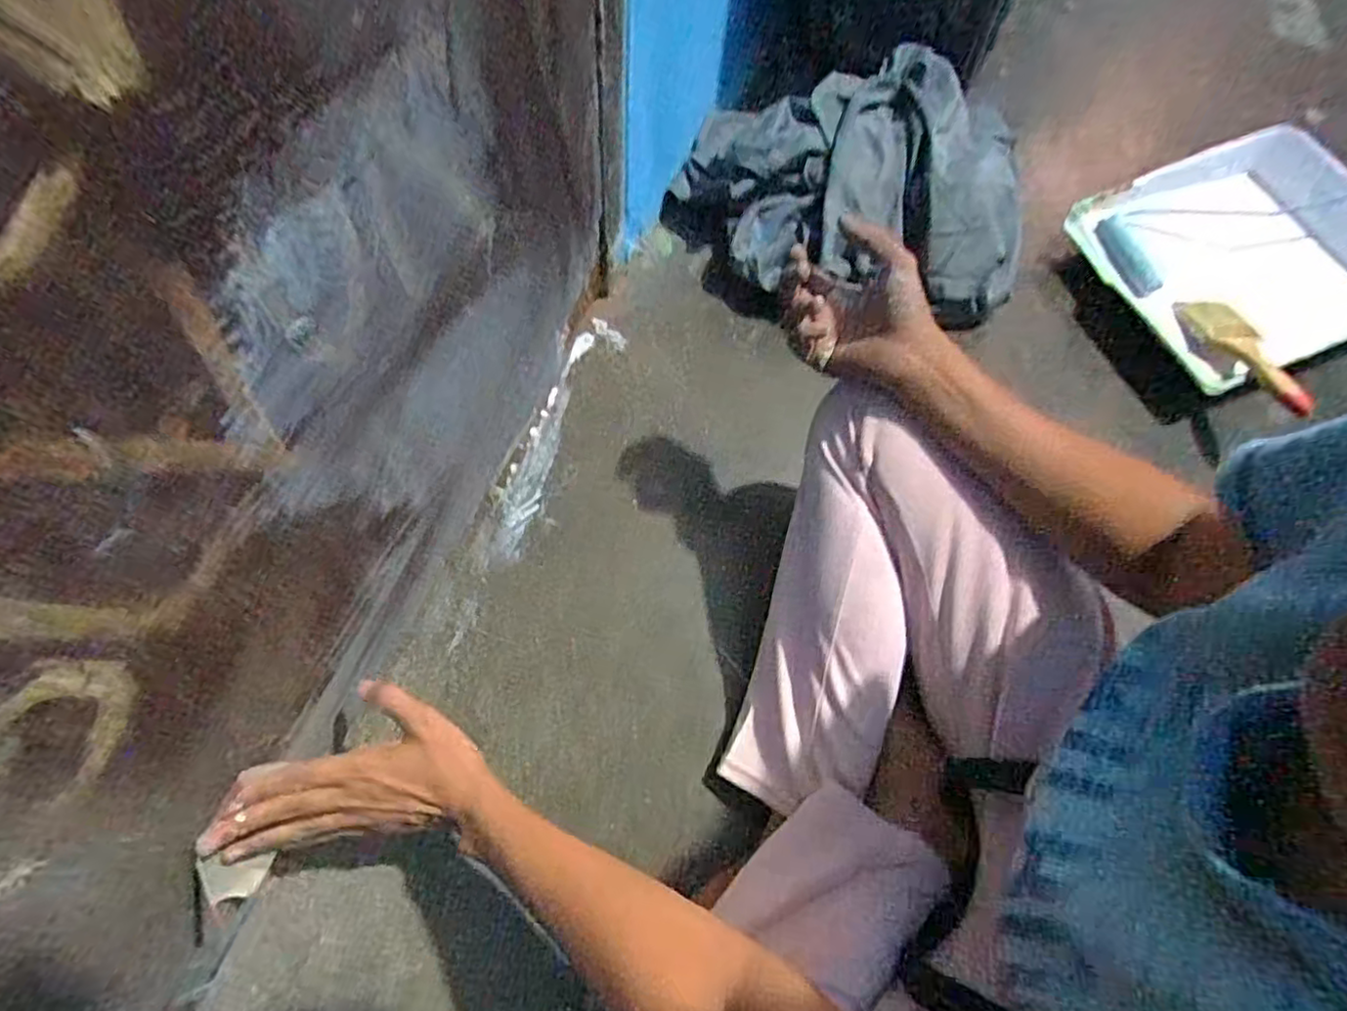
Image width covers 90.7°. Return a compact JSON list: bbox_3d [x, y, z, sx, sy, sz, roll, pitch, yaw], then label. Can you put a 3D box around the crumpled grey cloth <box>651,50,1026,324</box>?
[{"bbox_3d":[0.205,-0.397,0.814,0.407,0.125,0.313,4,64,2],"label":"crumpled grey cloth"}]

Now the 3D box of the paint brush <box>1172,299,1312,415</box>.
[{"bbox_3d":[0.653,-0.177,0.759,0.054,0.030,0.178,-18,69,-12],"label":"paint brush"}]

